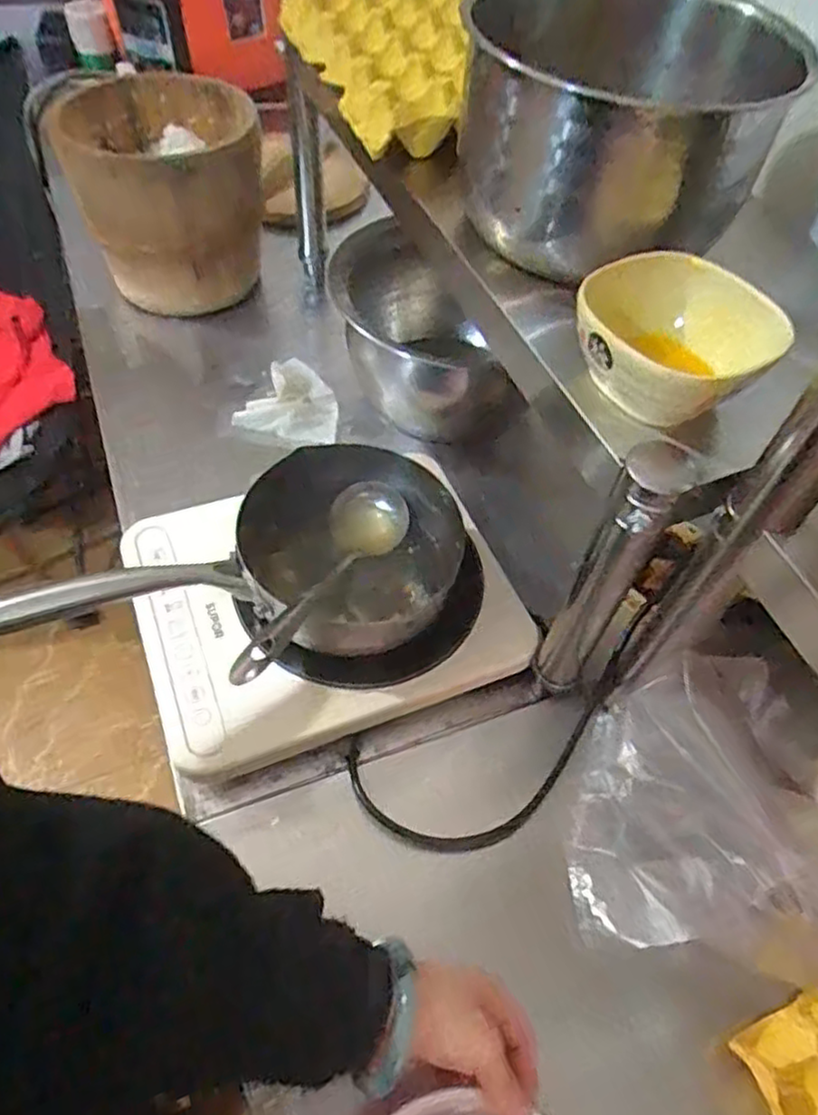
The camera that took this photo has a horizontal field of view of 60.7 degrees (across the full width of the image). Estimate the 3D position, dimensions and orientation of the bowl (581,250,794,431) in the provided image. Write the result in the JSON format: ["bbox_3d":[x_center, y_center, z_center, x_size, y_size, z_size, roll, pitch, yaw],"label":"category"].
[{"bbox_3d":[0.151,-0.131,0.418,0.108,0.051,0.115,15,55,5],"label":"bowl"}]

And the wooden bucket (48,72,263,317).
[{"bbox_3d":[-0.284,-0.435,0.858,0.224,0.185,0.204,-22,60,-19],"label":"wooden bucket"}]

